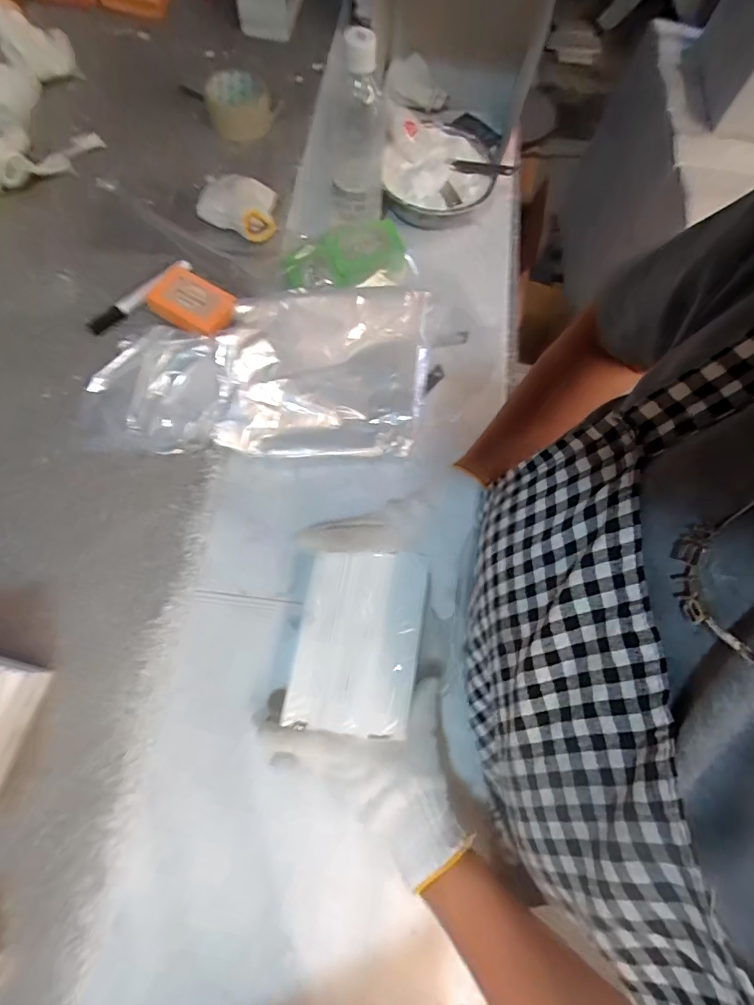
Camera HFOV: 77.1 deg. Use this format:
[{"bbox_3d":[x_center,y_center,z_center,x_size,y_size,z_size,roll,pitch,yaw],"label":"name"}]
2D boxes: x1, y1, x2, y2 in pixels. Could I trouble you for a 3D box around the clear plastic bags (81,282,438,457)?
[{"bbox_3d":[-0.129,-0.151,0.524,0.386,0.050,0.214,-1,71,-1],"label":"clear plastic bags"}]

